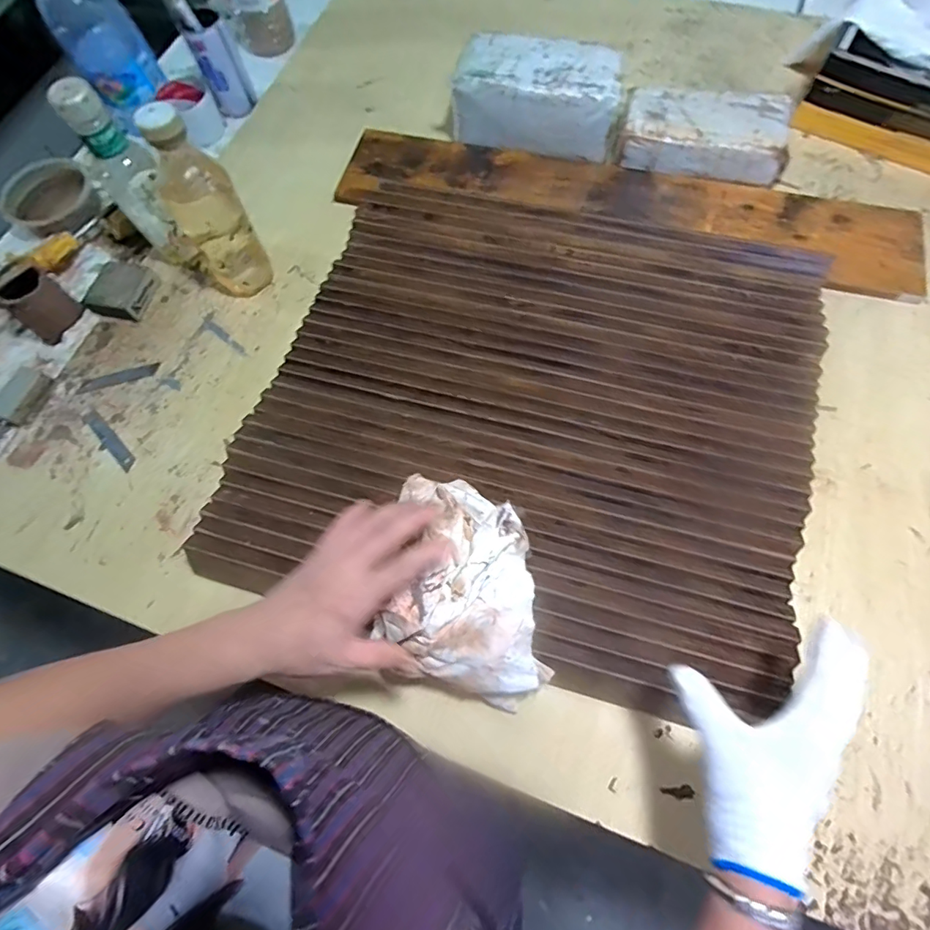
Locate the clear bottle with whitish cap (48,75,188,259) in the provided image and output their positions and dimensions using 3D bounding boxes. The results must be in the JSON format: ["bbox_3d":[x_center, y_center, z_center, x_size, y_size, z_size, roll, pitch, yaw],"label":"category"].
[{"bbox_3d":[-0.383,-0.330,0.558,0.063,0.188,0.055,-32,71,-9],"label":"clear bottle with whitish cap"}]

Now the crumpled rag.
[{"bbox_3d":[0.003,0.099,0.420,0.135,0.067,0.186,5,67,4],"label":"crumpled rag"}]

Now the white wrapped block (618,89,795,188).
[{"bbox_3d":[0.311,-0.433,0.640,0.206,0.054,0.109,8,70,6],"label":"white wrapped block"}]

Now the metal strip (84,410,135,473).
[{"bbox_3d":[-0.415,-0.027,0.564,0.097,0.009,0.021,41,74,17],"label":"metal strip"}]

